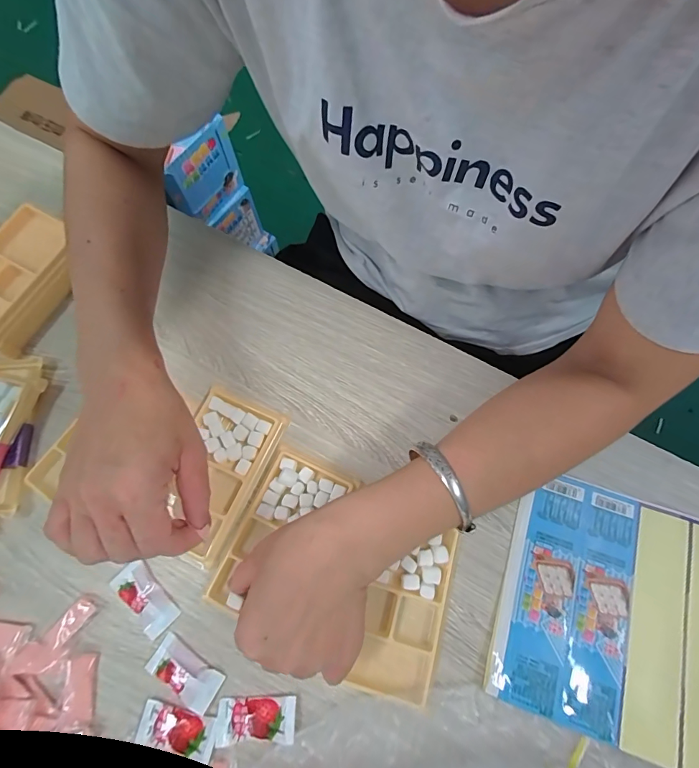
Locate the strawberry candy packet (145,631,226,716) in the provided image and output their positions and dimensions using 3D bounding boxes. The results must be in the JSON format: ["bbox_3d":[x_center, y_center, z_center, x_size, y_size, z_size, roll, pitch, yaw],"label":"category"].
[{"bbox_3d":[-0.125,0.218,0.303,0.055,0.012,0.027,31,75,11],"label":"strawberry candy packet"}]

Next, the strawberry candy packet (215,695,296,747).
[{"bbox_3d":[-0.068,0.245,0.295,0.057,0.008,0.028,-2,72,1],"label":"strawberry candy packet"}]

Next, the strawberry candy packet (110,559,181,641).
[{"bbox_3d":[-0.163,0.170,0.322,0.028,0.009,0.056,-40,75,-11],"label":"strawberry candy packet"}]

